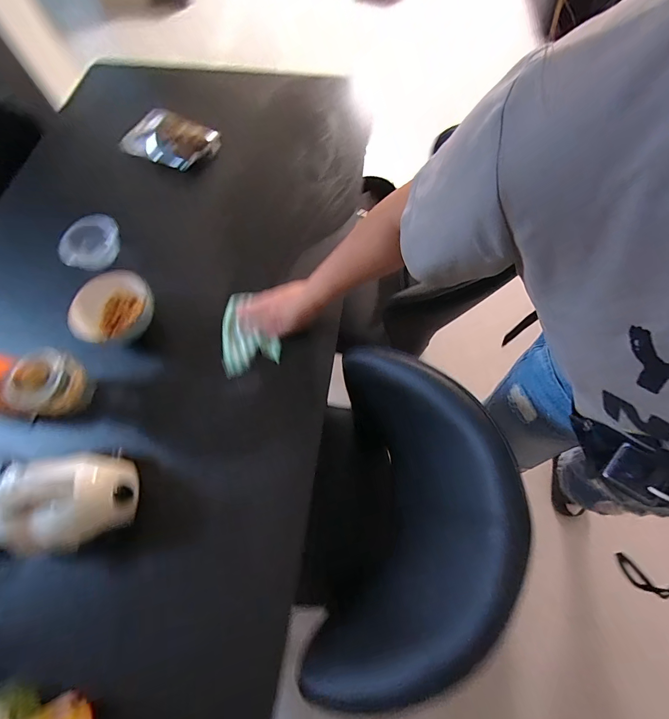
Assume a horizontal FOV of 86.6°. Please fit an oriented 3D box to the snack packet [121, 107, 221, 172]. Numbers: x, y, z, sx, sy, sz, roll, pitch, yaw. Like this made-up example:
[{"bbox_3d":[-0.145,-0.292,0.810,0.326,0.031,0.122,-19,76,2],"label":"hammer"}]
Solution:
[{"bbox_3d":[-0.380,-0.513,0.835,0.207,0.047,0.133,23,70,12],"label":"snack packet"}]

